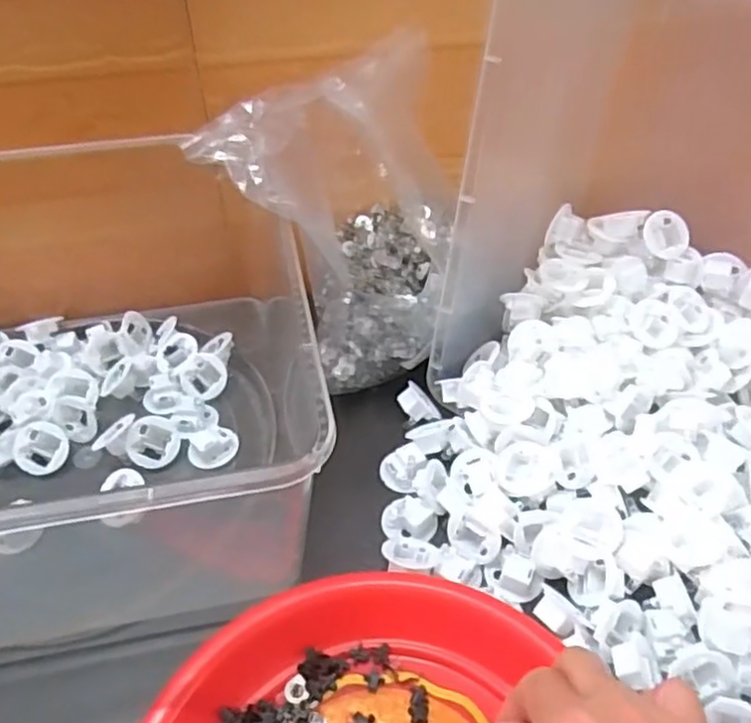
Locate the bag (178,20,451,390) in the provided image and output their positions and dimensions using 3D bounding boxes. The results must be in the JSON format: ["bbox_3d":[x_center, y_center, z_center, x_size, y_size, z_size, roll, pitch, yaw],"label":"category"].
[{"bbox_3d":[-0.032,-0.096,0.463,0.154,0.187,0.135,-5,46,-5],"label":"bag"}]

